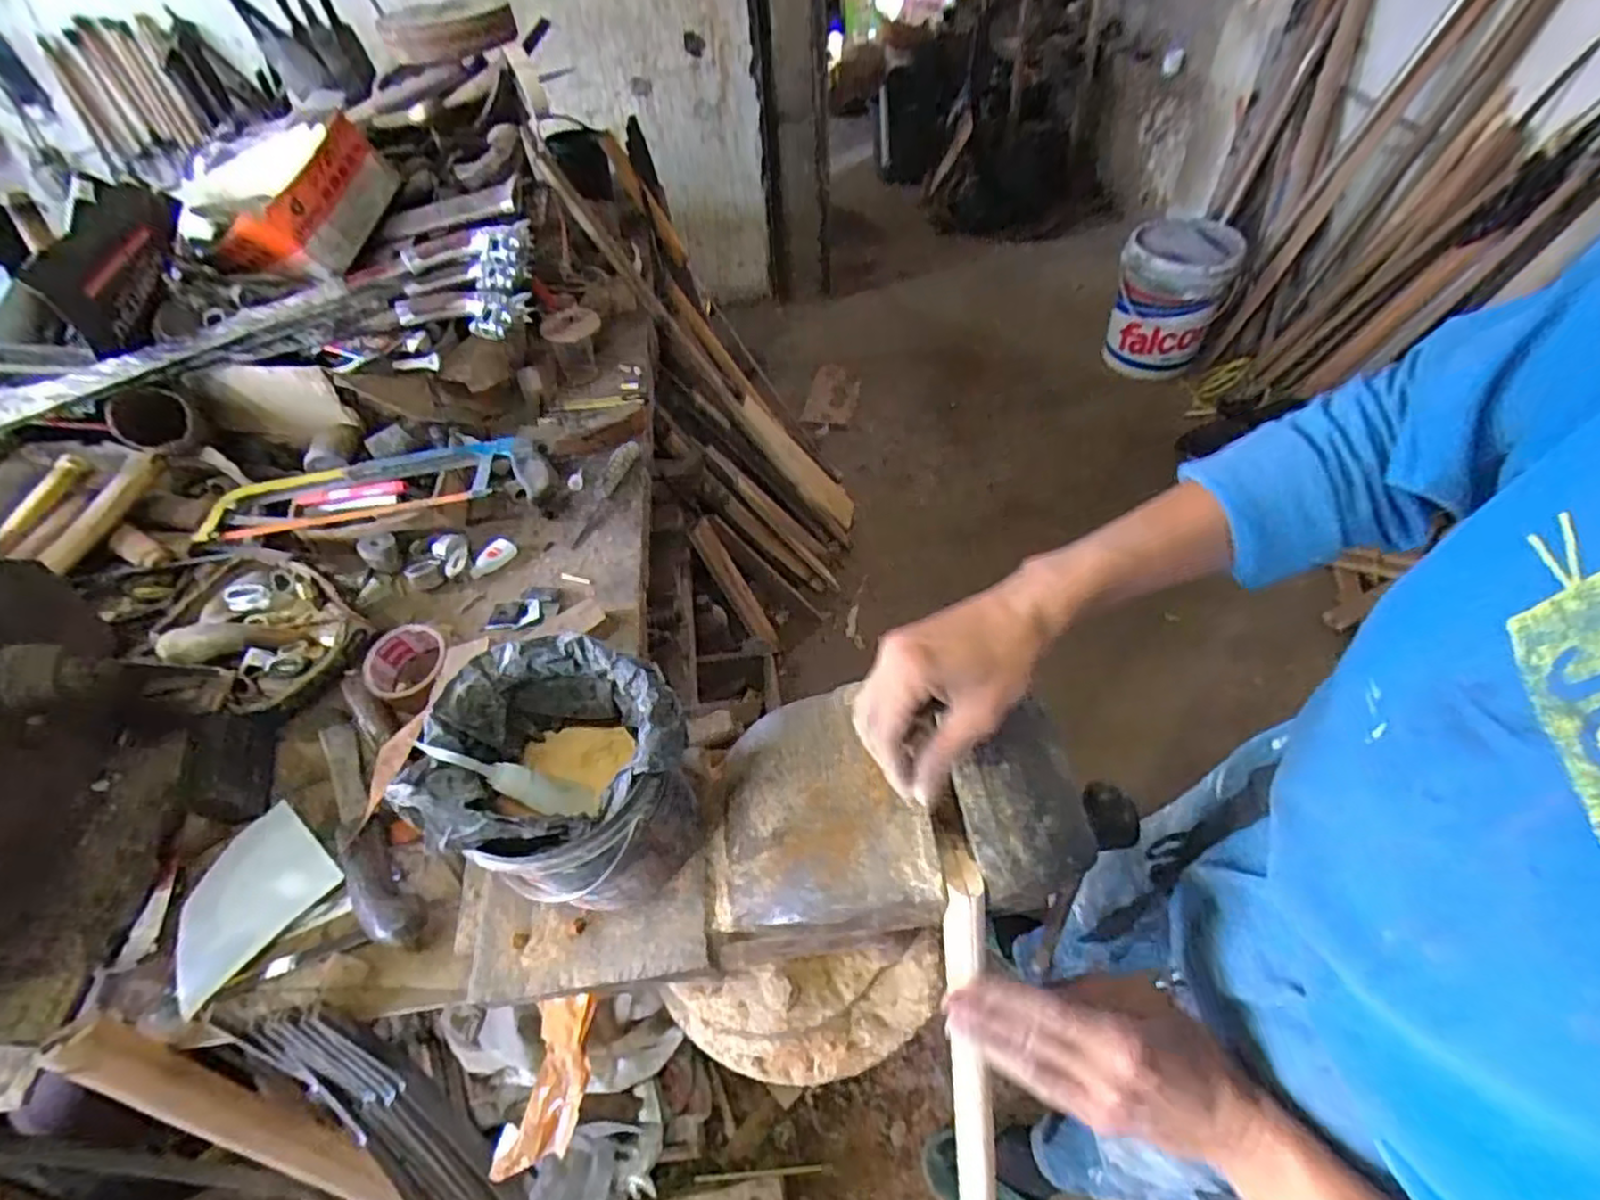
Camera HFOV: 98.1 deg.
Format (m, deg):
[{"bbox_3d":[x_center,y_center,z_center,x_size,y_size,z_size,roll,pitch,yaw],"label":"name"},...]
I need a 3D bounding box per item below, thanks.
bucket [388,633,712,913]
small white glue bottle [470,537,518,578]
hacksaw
[{"bbox_3d":[-0.137,0.108,0.422,0.140,0.130,0.135,11,53,12],"label":"bucket"},{"bbox_3d":[-0.379,-0.056,0.861,0.034,0.023,0.070,22,56,20],"label":"small white glue bottle"},{"bbox_3d":[-0.523,-0.143,0.870,0.417,0.034,0.100,-8,51,-3],"label":"hacksaw"}]

